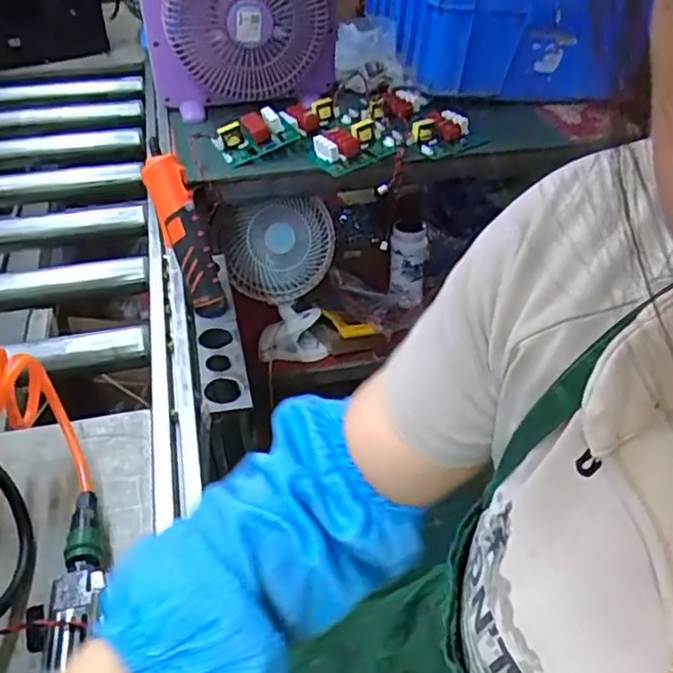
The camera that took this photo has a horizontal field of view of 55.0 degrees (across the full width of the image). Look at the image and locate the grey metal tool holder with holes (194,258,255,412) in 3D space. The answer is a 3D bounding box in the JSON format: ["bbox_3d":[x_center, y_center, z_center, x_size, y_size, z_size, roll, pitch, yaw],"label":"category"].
[{"bbox_3d":[-0.142,-0.012,0.771,0.049,0.023,0.276,-9,41,-10],"label":"grey metal tool holder with holes"}]

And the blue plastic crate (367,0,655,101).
[{"bbox_3d":[0.307,-0.661,1.278,0.393,0.211,0.529,-6,40,-7],"label":"blue plastic crate"}]

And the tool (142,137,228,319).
[{"bbox_3d":[-0.177,-0.122,0.758,0.046,0.202,0.034,-28,23,-29],"label":"tool"}]

